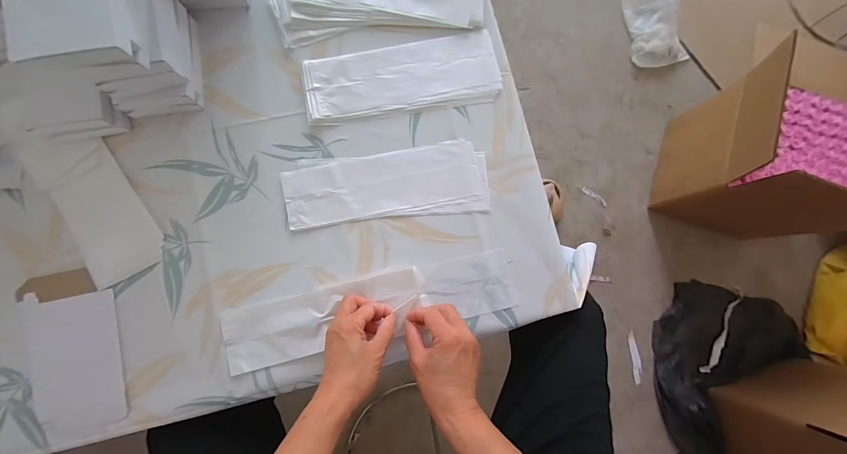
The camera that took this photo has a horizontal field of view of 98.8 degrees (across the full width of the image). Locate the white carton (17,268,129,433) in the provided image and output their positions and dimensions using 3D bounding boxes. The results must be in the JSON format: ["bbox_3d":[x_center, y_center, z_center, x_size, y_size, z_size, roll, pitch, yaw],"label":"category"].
[{"bbox_3d":[-0.418,0.146,0.436,0.100,0.007,0.185,-15,86,-4],"label":"white carton"}]

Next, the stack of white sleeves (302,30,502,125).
[{"bbox_3d":[-0.028,-0.204,0.494,0.258,0.008,0.097,-9,85,-4],"label":"stack of white sleeves"}]

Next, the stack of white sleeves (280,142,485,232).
[{"bbox_3d":[-0.047,-0.056,0.477,0.260,0.004,0.091,-6,85,-3],"label":"stack of white sleeves"}]

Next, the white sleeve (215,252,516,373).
[{"bbox_3d":[-0.064,0.101,0.447,0.354,0.020,0.078,-13,85,-5],"label":"white sleeve"}]

